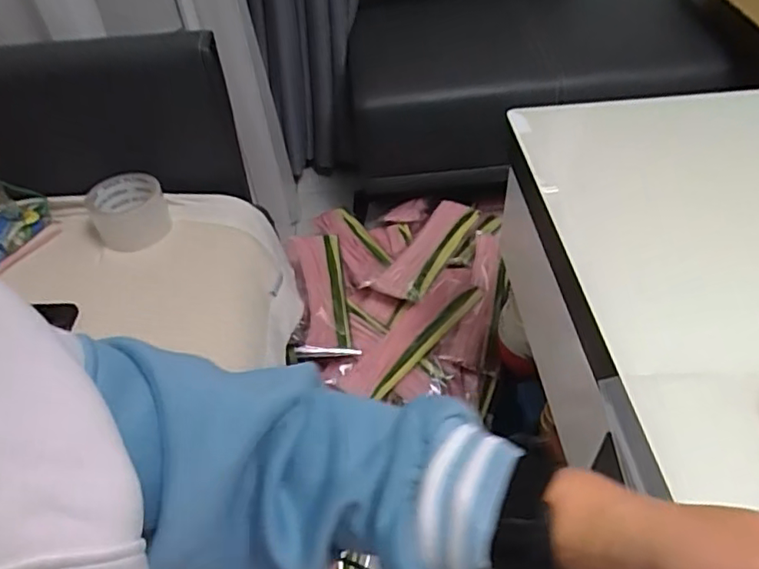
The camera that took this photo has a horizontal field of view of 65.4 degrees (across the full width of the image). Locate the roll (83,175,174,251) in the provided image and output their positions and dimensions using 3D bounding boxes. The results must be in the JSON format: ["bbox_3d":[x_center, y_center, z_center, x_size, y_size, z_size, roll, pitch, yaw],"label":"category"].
[{"bbox_3d":[-0.341,-0.101,0.804,0.097,0.064,0.105,-2,47,2],"label":"roll"}]

